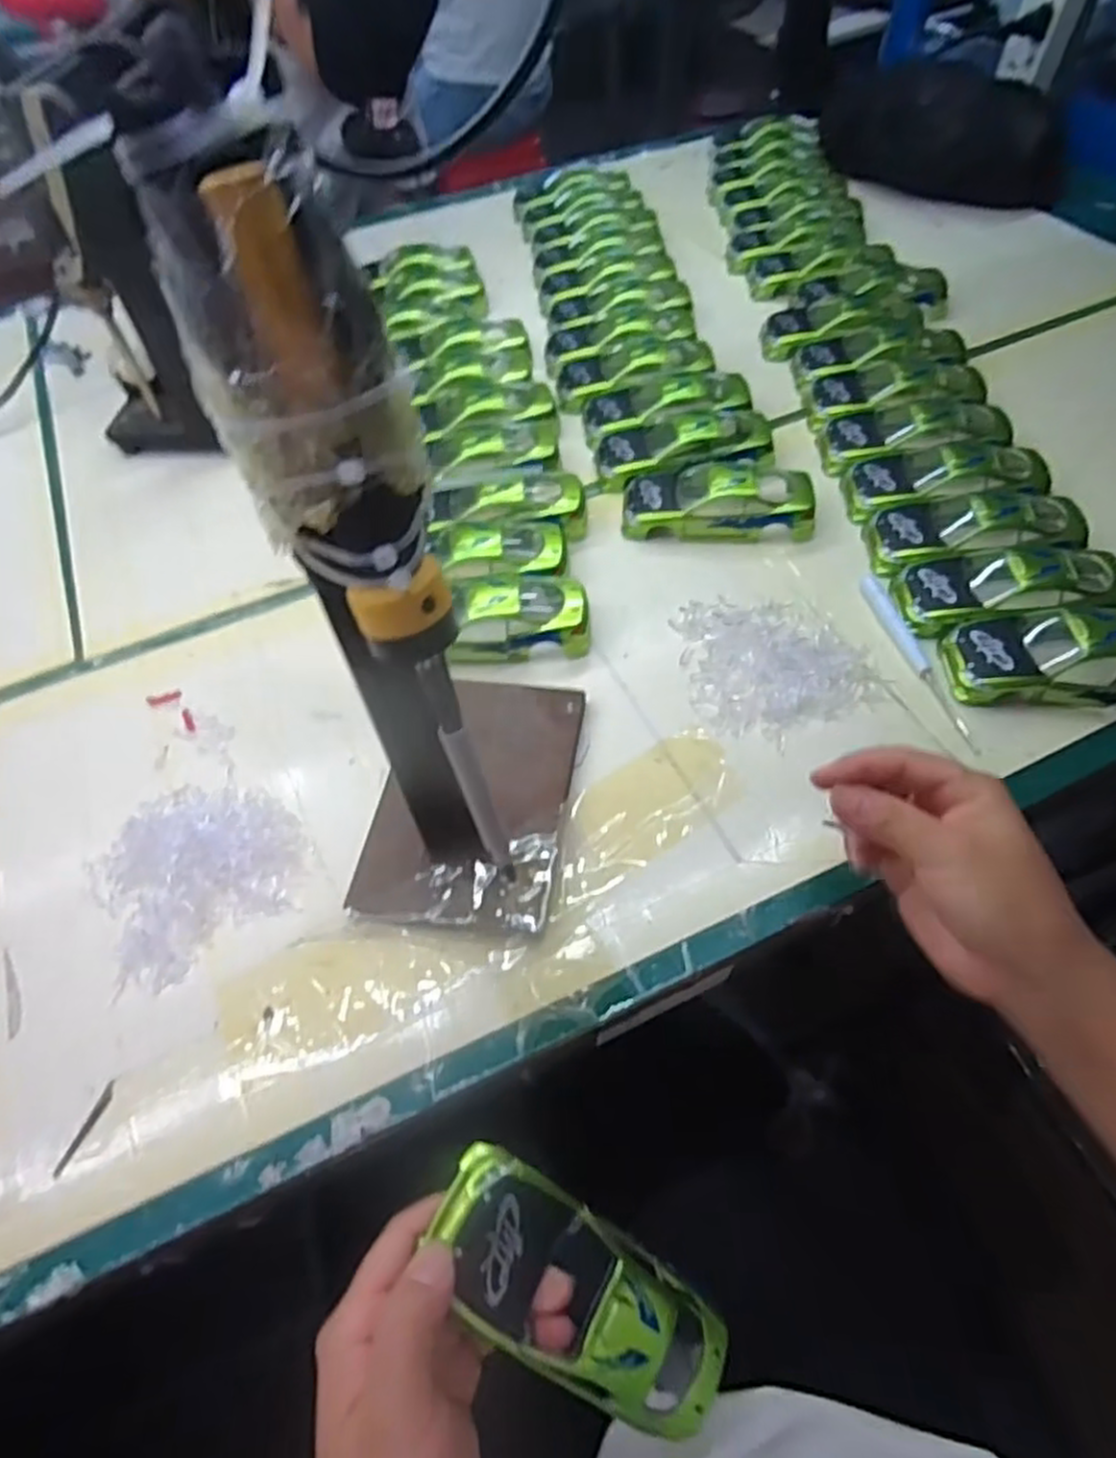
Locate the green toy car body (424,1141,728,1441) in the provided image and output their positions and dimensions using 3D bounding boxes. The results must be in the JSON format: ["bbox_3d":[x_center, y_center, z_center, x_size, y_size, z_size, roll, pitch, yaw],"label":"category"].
[{"bbox_3d":[0.012,0.211,0.280,0.130,0.023,0.050,41,65,-6],"label":"green toy car body"}]

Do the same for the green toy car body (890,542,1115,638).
[{"bbox_3d":[0.270,-0.089,0.459,0.125,0.027,0.056,-8,58,12],"label":"green toy car body"}]

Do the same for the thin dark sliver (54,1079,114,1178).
[{"bbox_3d":[-0.211,0.178,0.341,0.005,0.004,0.040,18,61,11],"label":"thin dark sliver"}]

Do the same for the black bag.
[{"bbox_3d":[0.378,-0.586,0.746,0.240,0.080,0.061,20,59,17],"label":"black bag"}]

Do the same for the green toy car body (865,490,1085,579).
[{"bbox_3d":[0.265,-0.130,0.489,0.126,0.024,0.049,-6,58,12],"label":"green toy car body"}]

